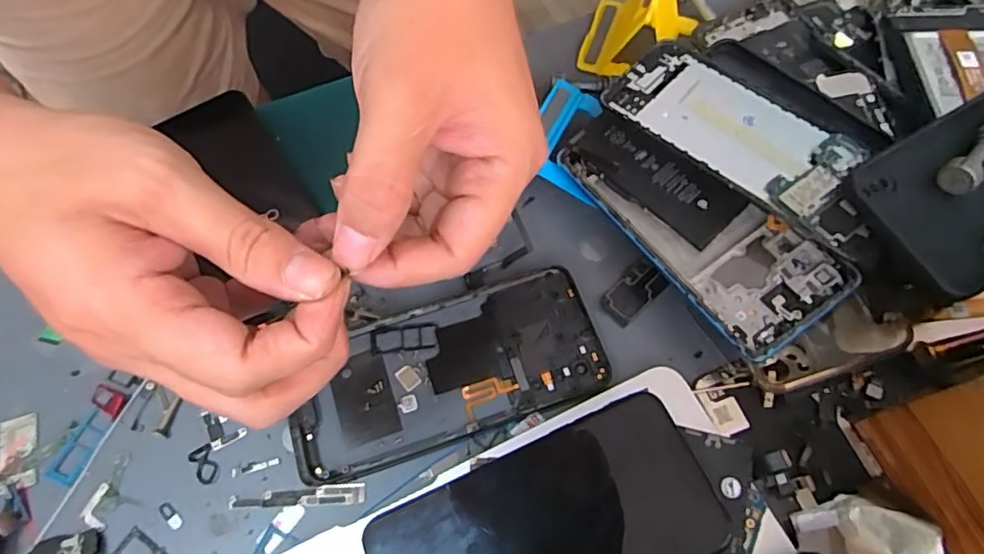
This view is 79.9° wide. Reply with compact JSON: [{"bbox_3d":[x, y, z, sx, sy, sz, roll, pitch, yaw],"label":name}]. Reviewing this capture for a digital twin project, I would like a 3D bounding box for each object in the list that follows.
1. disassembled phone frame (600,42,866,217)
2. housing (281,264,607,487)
[{"bbox_3d":[0.131,-0.086,0.328,0.130,0.007,0.069,38,70,19],"label":"disassembled phone frame"},{"bbox_3d":[-0.026,0.050,0.318,0.164,0.008,0.074,-18,67,-7],"label":"housing"}]

